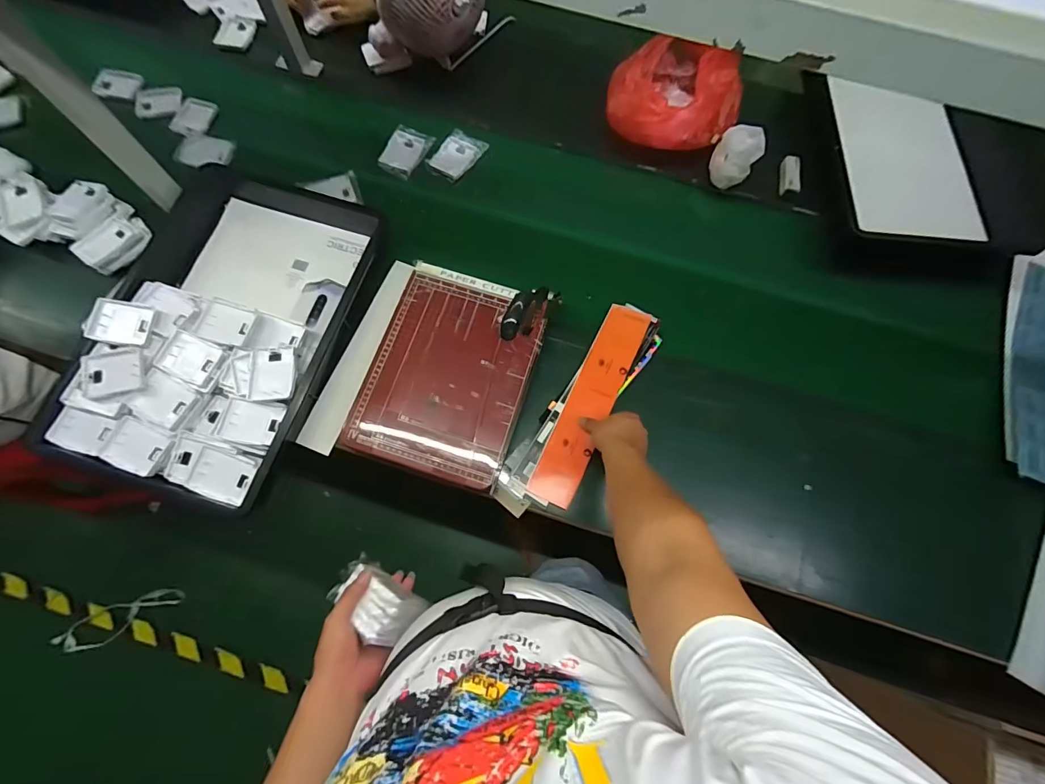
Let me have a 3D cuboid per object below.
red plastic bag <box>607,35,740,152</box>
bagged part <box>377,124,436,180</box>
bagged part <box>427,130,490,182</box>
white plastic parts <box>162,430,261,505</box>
[{"bbox_3d":[0.312,-0.635,0.906,0.263,0.113,0.266,9,72,1],"label":"red plastic bag"},{"bbox_3d":[-0.246,-0.505,0.921,0.078,0.010,0.124,22,72,5],"label":"bagged part"},{"bbox_3d":[-0.139,-0.497,0.929,0.082,0.012,0.123,31,73,8],"label":"bagged part"},{"bbox_3d":[-0.471,0.118,0.673,0.132,0.026,0.079,19,72,4],"label":"white plastic parts"}]

